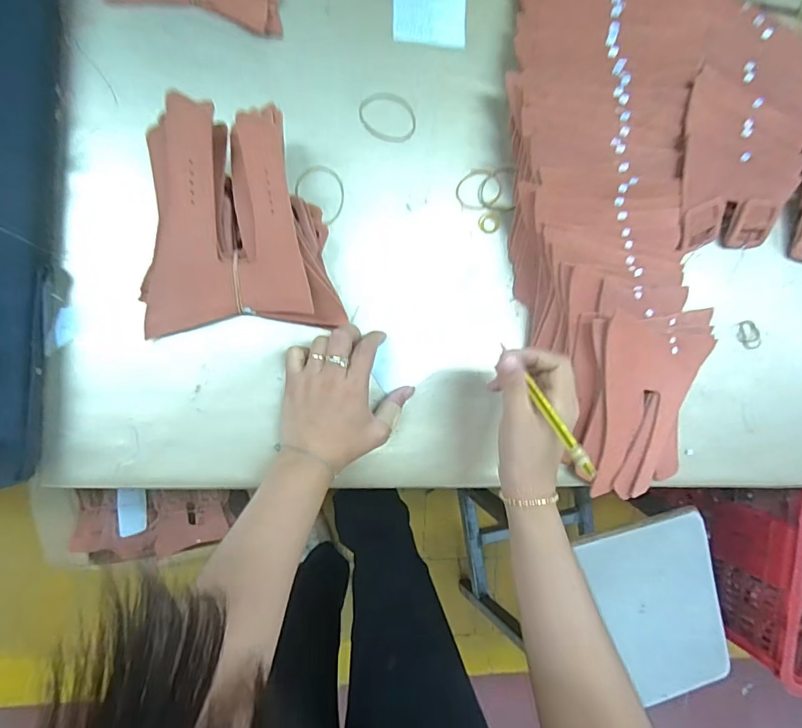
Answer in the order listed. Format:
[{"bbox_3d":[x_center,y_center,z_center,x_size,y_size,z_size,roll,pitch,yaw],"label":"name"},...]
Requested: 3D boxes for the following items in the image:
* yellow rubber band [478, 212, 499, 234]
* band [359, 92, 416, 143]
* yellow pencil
[{"bbox_3d":[0.088,-0.141,0.465,0.022,0.004,0.021,0,91,-9],"label":"yellow rubber band"},{"bbox_3d":[-0.013,-0.237,0.448,0.053,0.004,0.047,-3,92,-9],"label":"band"},{"bbox_3d":[0.114,0.032,0.367,0.008,0.006,0.125,-22,60,-8],"label":"yellow pencil"}]

